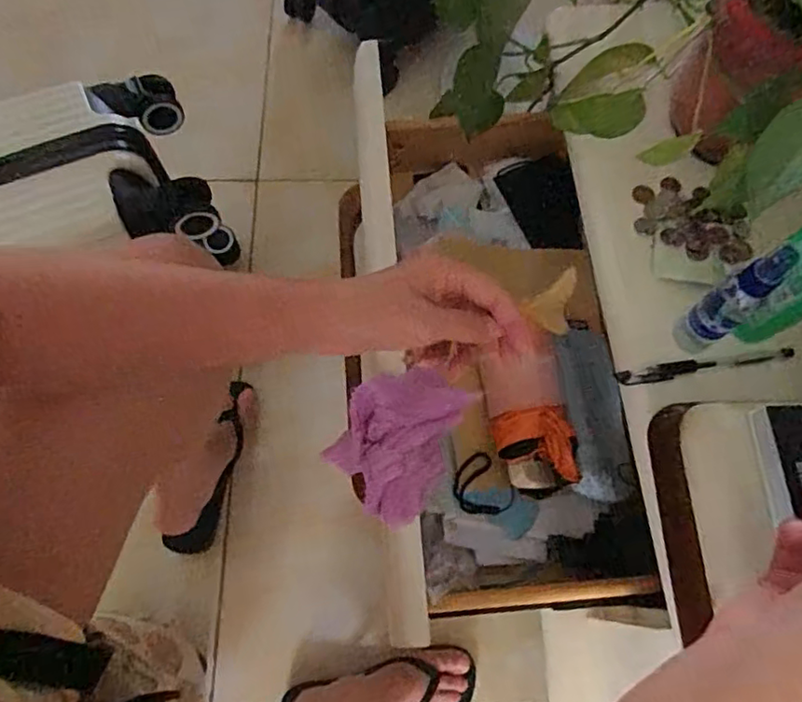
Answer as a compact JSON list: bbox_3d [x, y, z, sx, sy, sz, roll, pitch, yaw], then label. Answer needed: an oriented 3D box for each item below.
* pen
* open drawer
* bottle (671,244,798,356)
[{"bbox_3d":[0.246,0.012,0.485,0.145,0.011,0.013,-9,69,-5],"label":"pen"},{"bbox_3d":[0.090,-0.031,0.617,0.256,0.147,0.559,-1,68,-2],"label":"open drawer"},{"bbox_3d":[0.239,-0.036,0.434,0.031,0.120,0.031,-35,73,-14],"label":"bottle"}]

